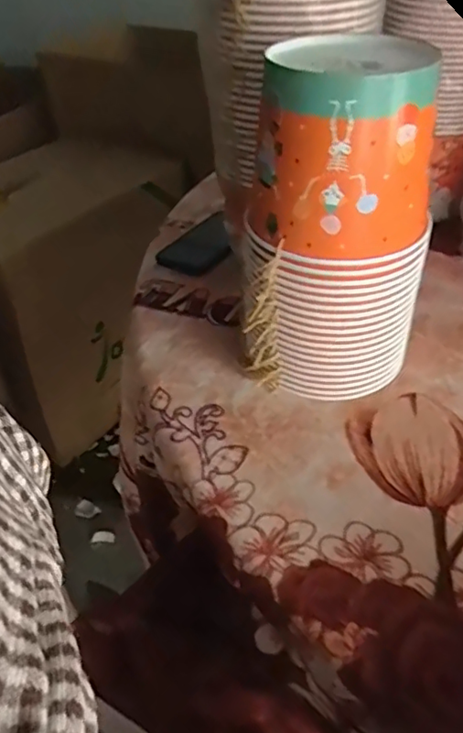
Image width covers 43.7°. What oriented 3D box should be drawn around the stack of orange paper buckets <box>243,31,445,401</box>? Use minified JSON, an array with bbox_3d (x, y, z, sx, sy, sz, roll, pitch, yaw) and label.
[{"bbox_3d":[0.095,-0.114,0.509,0.151,0.283,0.135,12,43,17],"label":"stack of orange paper buckets"}]

